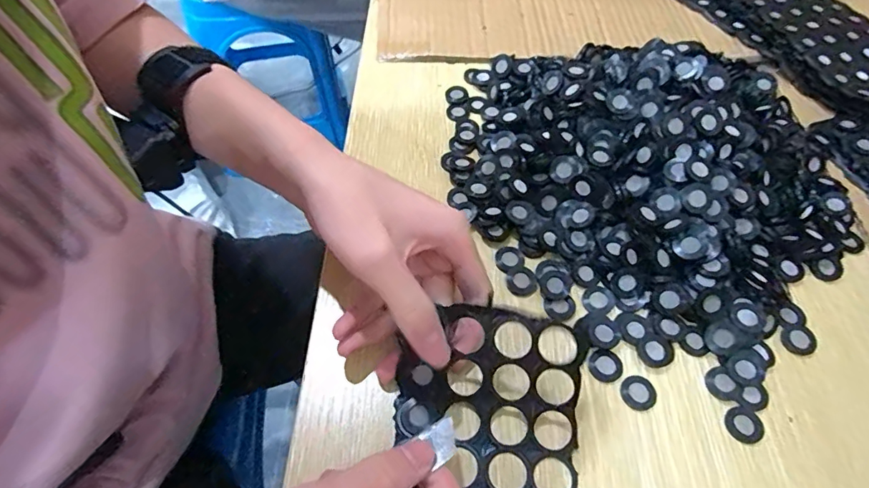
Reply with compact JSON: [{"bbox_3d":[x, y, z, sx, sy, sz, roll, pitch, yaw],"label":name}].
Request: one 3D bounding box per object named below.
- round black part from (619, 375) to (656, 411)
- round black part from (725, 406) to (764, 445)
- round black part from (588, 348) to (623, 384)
[{"bbox_3d":[0.112,0.081,0.268,0.019,0.004,0.018,1,55,-2],"label":"round black part"},{"bbox_3d":[0.165,0.096,0.260,0.018,0.004,0.018,1,55,-2],"label":"round black part"},{"bbox_3d":[0.096,0.068,0.275,0.018,0.004,0.018,1,55,-2],"label":"round black part"}]

